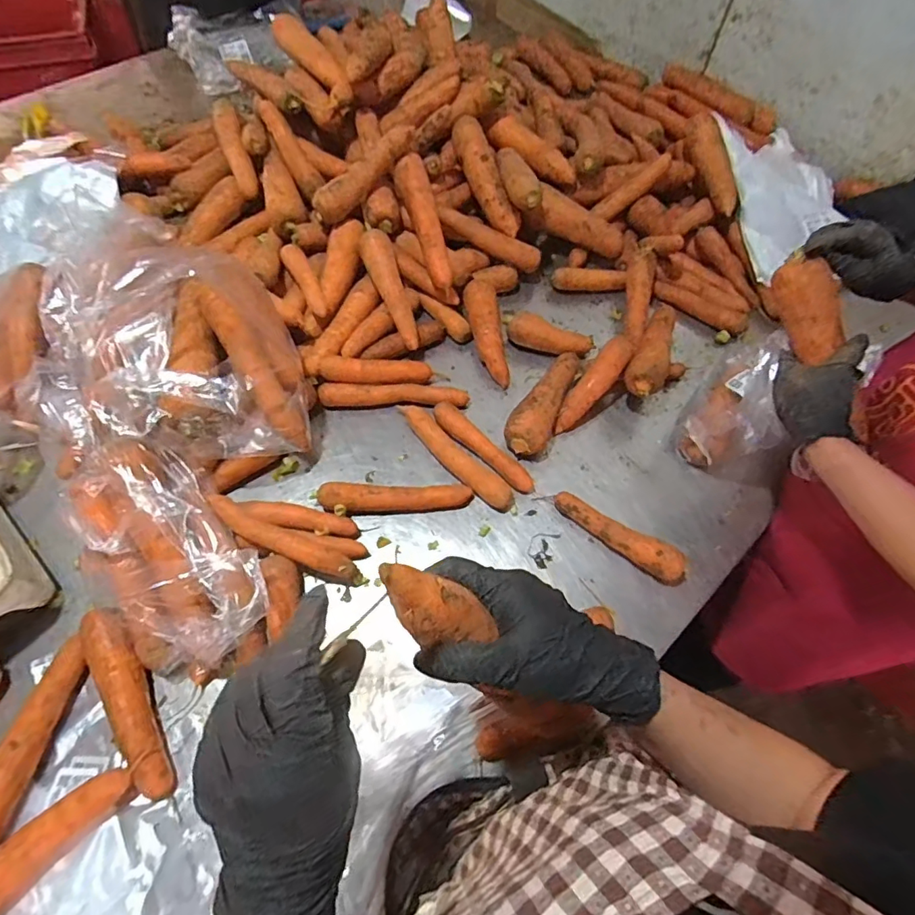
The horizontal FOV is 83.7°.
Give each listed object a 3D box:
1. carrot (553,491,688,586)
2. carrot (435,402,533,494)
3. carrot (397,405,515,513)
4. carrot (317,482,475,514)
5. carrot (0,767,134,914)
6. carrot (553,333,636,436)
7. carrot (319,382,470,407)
[{"bbox_3d":[0.205,0.101,0.651,0.178,0.041,0.036,30,65,13],"label":"carrot"},{"bbox_3d":[0.034,-0.013,0.725,0.035,0.031,0.178,-41,70,-21],"label":"carrot"},{"bbox_3d":[-0.006,-0.004,0.705,0.039,0.035,0.210,-41,70,-21],"label":"carrot"},{"bbox_3d":[-0.079,0.055,0.669,0.194,0.038,0.035,-1,62,-3],"label":"carrot"},{"bbox_3d":[-0.389,0.364,0.482,0.169,0.035,0.044,-40,70,-21],"label":"carrot"},{"bbox_3d":[0.194,-0.107,0.735,0.045,0.044,0.165,38,93,17],"label":"carrot"},{"bbox_3d":[-0.090,-0.087,0.747,0.210,0.040,0.031,1,62,-1],"label":"carrot"}]

